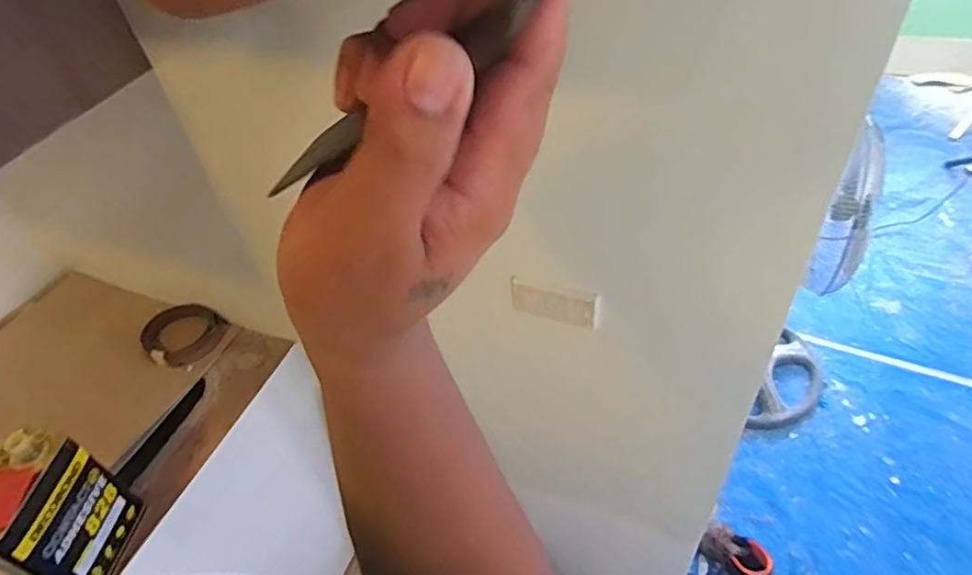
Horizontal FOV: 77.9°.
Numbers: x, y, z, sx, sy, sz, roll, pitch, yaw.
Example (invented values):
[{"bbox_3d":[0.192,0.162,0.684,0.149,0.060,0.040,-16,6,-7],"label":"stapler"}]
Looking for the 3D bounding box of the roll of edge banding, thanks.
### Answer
[{"bbox_3d":[-0.642,0.093,1.269,0.175,0.025,0.149,28,56,30],"label":"roll of edge banding"}]

